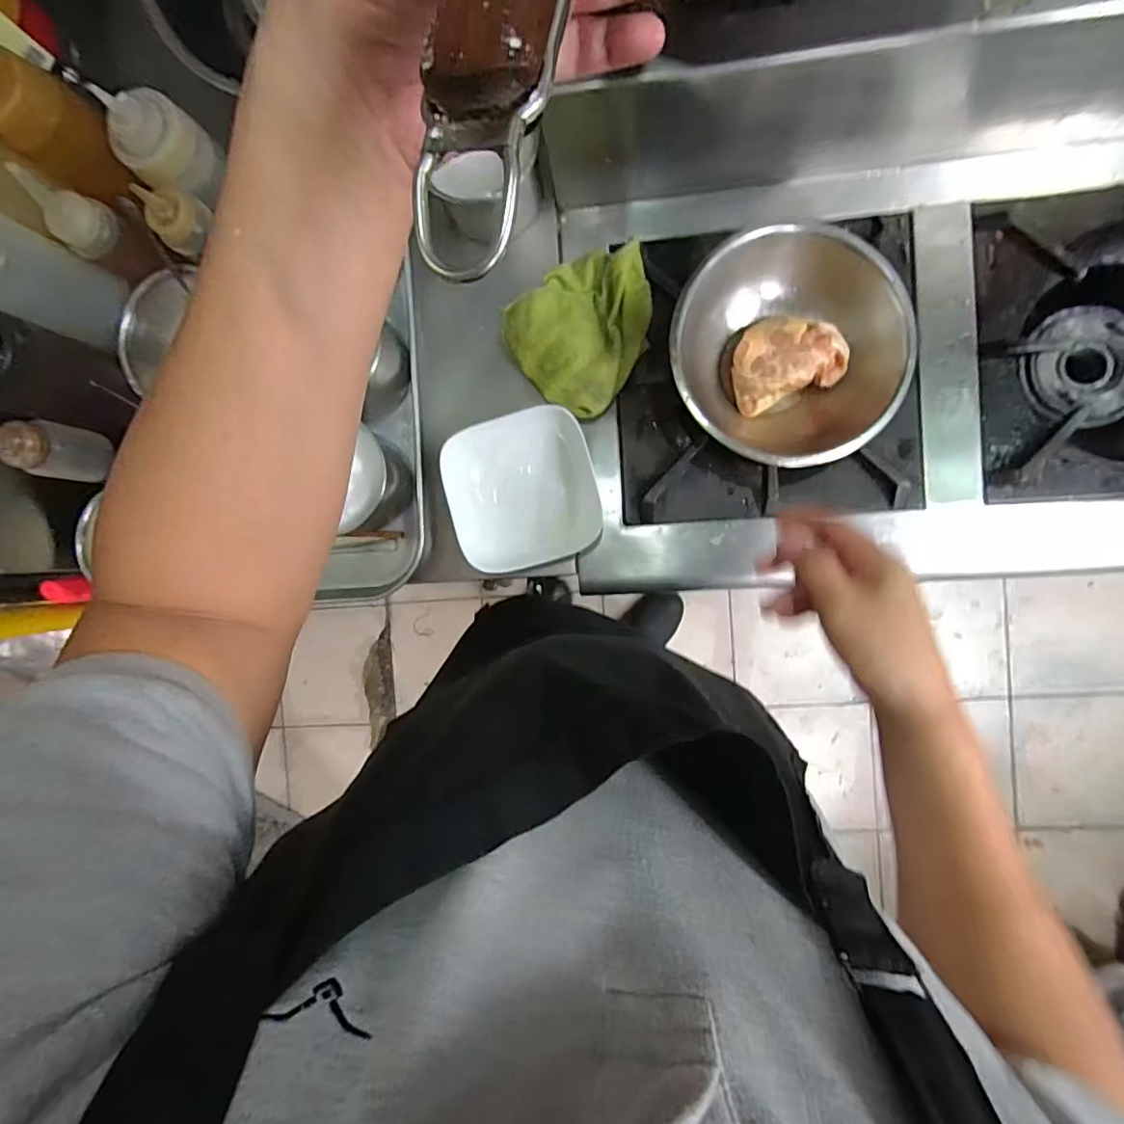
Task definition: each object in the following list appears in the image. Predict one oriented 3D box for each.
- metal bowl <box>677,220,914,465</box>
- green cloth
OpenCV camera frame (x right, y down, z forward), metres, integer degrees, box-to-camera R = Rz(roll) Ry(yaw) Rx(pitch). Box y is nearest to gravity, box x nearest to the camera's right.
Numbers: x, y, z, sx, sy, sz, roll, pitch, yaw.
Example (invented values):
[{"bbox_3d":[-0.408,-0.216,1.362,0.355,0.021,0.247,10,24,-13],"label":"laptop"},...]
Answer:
[{"bbox_3d":[0.208,-0.189,0.510,0.211,0.089,0.192,0,91,6],"label":"metal bowl"},{"bbox_3d":[0.027,-0.237,0.546,0.153,0.027,0.142,-38,87,6],"label":"green cloth"}]

